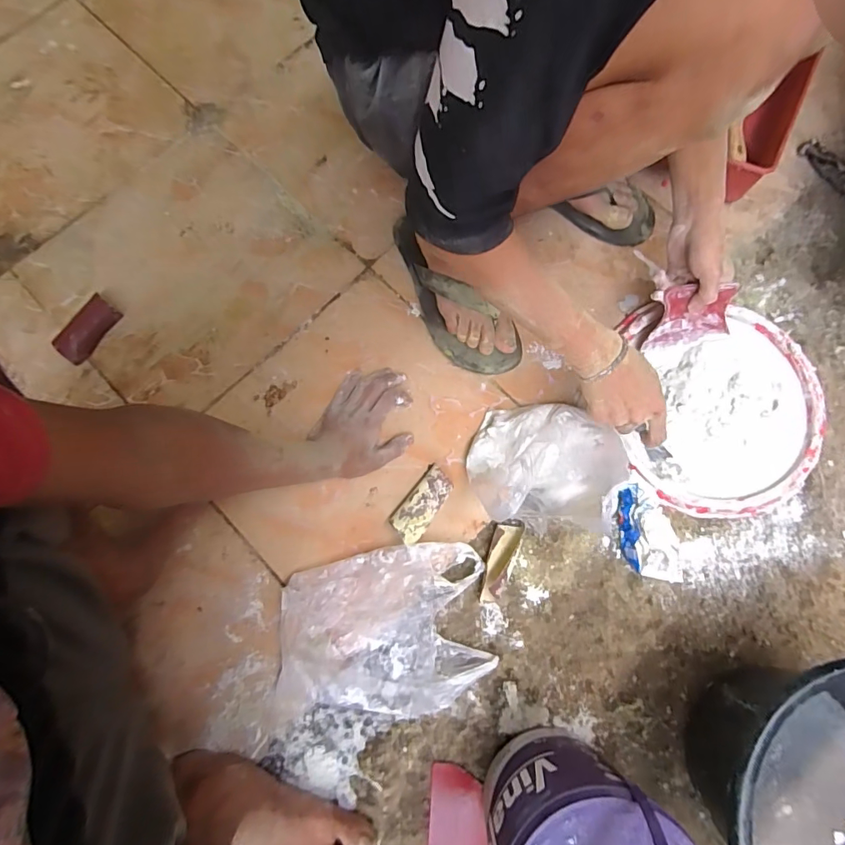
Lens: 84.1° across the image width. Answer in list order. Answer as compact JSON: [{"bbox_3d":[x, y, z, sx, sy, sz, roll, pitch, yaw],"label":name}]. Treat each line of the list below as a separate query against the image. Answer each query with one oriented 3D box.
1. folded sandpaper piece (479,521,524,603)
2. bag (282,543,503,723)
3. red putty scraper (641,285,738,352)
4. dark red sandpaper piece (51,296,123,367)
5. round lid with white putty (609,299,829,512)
[{"bbox_3d":[0.101,0.178,0.600,0.037,0.028,0.107,16,78,4],"label":"folded sandpaper piece"},{"bbox_3d":[-0.050,0.259,0.580,0.256,0.048,0.188,-9,77,-1],"label":"bag"},{"bbox_3d":[0.361,-0.145,0.635,0.113,0.086,0.006,-11,39,5],"label":"red putty scraper"},{"bbox_3d":[-0.501,-0.138,0.701,0.048,0.028,0.100,28,79,7],"label":"dark red sandpaper piece"},{"bbox_3d":[0.411,-0.018,0.644,0.257,0.044,0.284,7,77,2],"label":"round lid with white putty"}]

